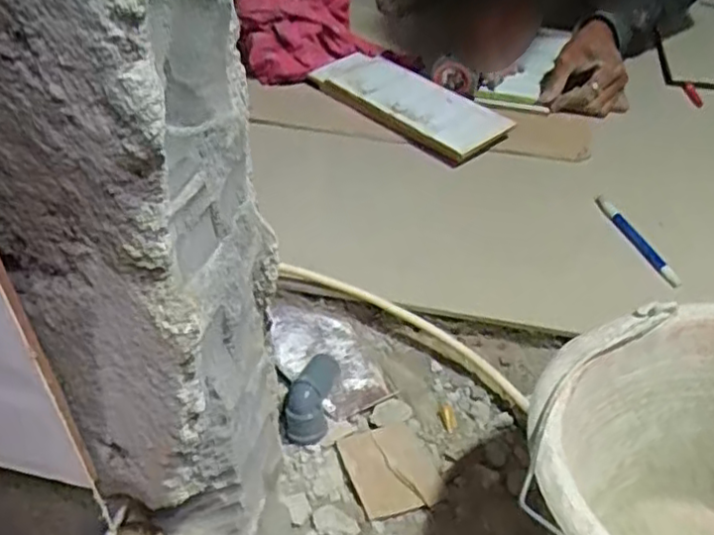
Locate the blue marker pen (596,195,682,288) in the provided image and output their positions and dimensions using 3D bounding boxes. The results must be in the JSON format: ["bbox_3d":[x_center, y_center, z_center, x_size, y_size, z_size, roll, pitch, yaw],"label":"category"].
[{"bbox_3d":[0.285,-0.029,0.689,0.012,0.010,0.143,-10,42,-11],"label":"blue marker pen"}]

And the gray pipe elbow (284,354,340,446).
[{"bbox_3d":[-0.037,0.106,0.554,0.035,0.030,0.075,13,67,15],"label":"gray pipe elbow"}]

